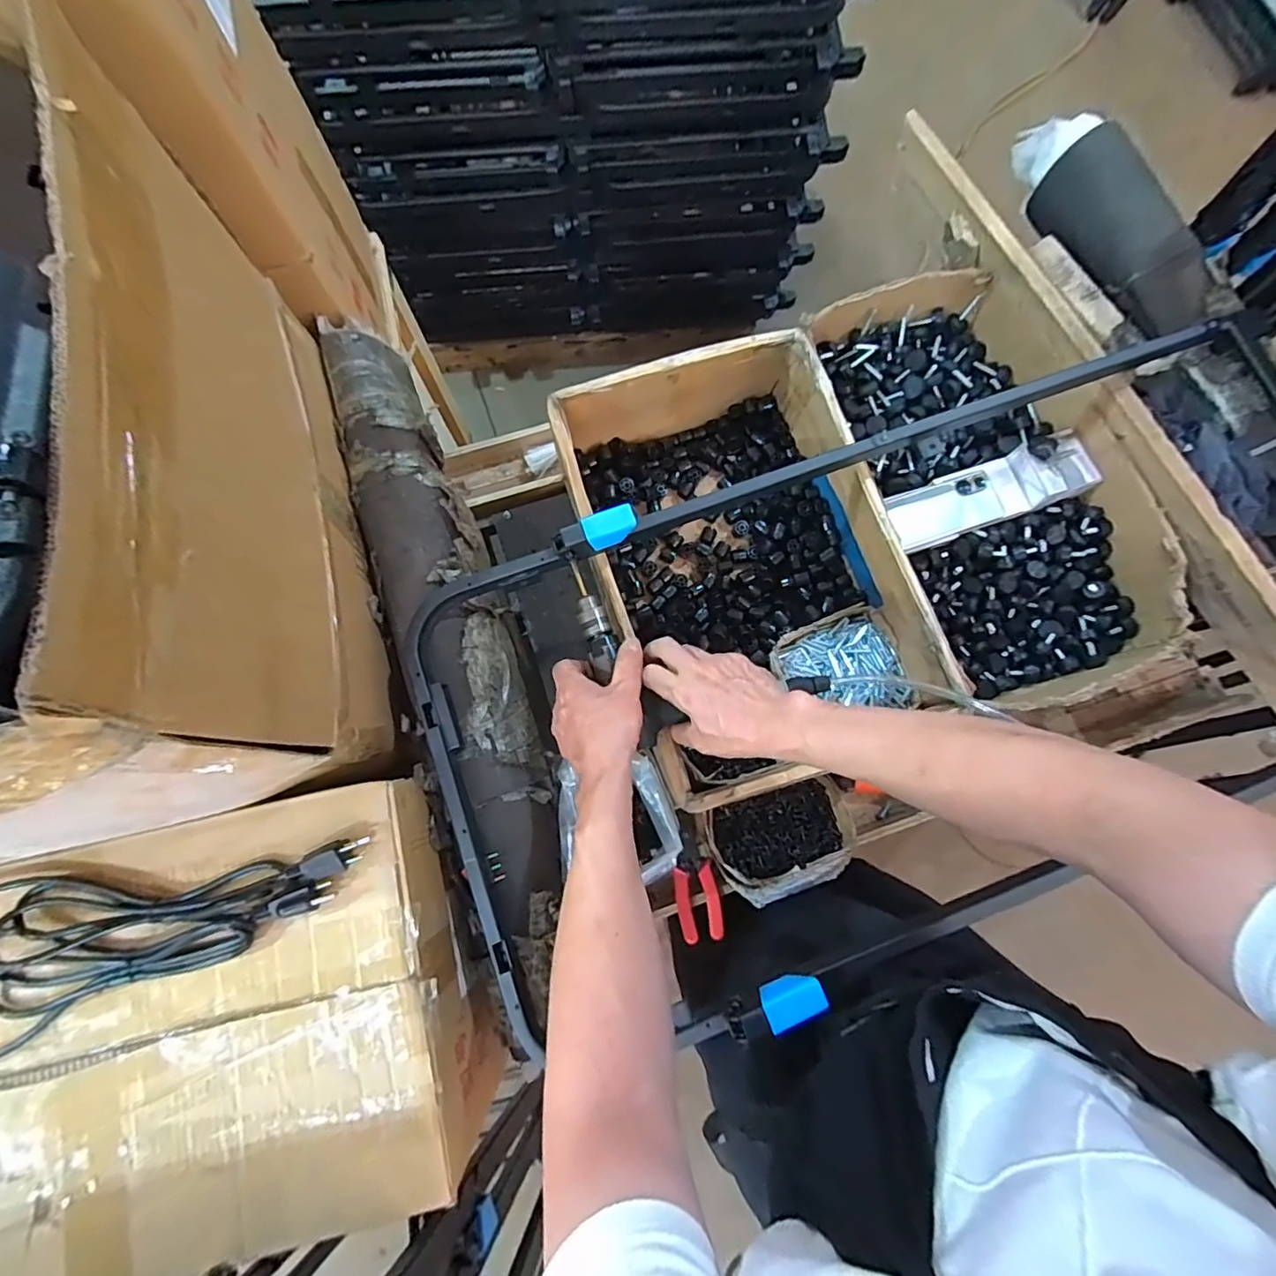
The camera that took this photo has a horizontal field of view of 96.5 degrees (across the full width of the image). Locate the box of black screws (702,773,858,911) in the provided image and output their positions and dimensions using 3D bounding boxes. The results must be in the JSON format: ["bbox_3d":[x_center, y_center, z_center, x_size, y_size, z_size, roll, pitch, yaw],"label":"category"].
[{"bbox_3d":[0.184,0.258,0.724,0.175,0.073,0.138,-15,75,-8],"label":"box of black screws"}]

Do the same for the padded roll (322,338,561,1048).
[{"bbox_3d":[-0.212,-0.030,0.653,0.126,0.104,0.770,-22,79,-5],"label":"padded roll"}]

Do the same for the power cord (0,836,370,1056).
[{"bbox_3d":[-0.455,0.259,0.477,0.438,0.026,0.133,-13,79,-3],"label":"power cord"}]

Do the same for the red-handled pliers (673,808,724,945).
[{"bbox_3d":[0.074,0.312,0.758,0.053,0.015,0.162,-7,60,-2],"label":"red-handled pliers"}]

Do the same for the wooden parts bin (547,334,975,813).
[{"bbox_3d":[0.126,-0.103,0.739,0.348,0.166,0.487,-18,79,-4],"label":"wooden parts bin"}]

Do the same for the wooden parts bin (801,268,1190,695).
[{"bbox_3d":[0.462,-0.215,0.768,0.320,0.123,0.589,-20,79,-4],"label":"wooden parts bin"}]

